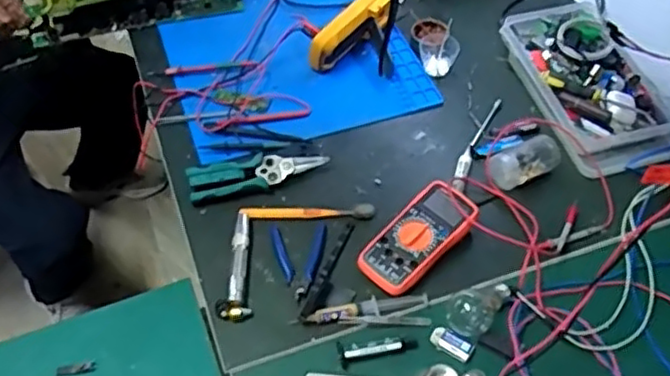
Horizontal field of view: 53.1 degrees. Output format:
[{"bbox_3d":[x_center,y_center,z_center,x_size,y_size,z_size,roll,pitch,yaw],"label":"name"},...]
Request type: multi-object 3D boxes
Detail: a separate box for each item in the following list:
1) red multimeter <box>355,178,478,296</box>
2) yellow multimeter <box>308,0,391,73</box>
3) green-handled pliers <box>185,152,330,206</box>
[{"bbox_3d":[0.110,0.069,0.890,0.081,0.041,0.172,37,61,24],"label":"red multimeter"},{"bbox_3d":[0.031,-0.261,1.103,0.035,0.085,0.197,31,59,21],"label":"yellow multimeter"},{"bbox_3d":[-0.110,-0.019,0.958,0.194,0.029,0.063,-10,54,-8],"label":"green-handled pliers"}]

